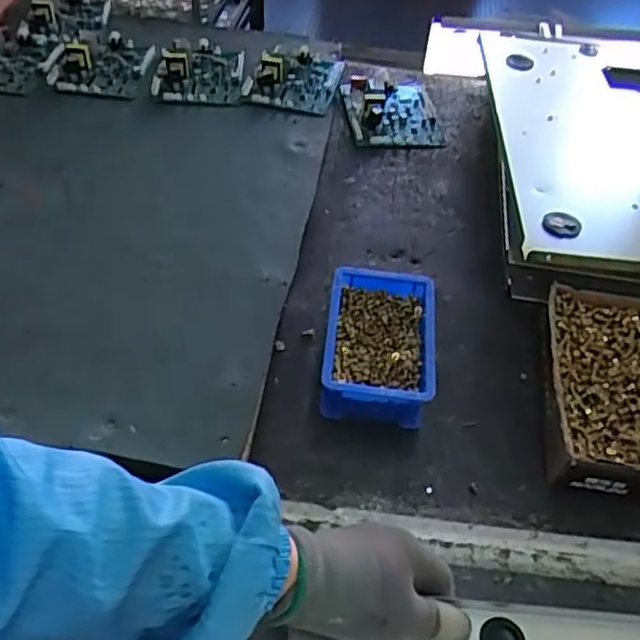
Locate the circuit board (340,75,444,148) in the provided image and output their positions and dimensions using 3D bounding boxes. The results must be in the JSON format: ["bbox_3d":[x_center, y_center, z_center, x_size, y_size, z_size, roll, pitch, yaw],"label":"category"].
[{"bbox_3d":[0.102,-0.304,0.967,0.135,0.031,0.150,-2,48,-6],"label":"circuit board"}]

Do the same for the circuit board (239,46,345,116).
[{"bbox_3d":[-0.039,-0.376,1.023,0.131,0.032,0.157,10,48,5],"label":"circuit board"}]

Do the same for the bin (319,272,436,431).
[{"bbox_3d":[0.058,0.025,0.654,0.101,0.060,0.150,7,48,3],"label":"bin"}]

